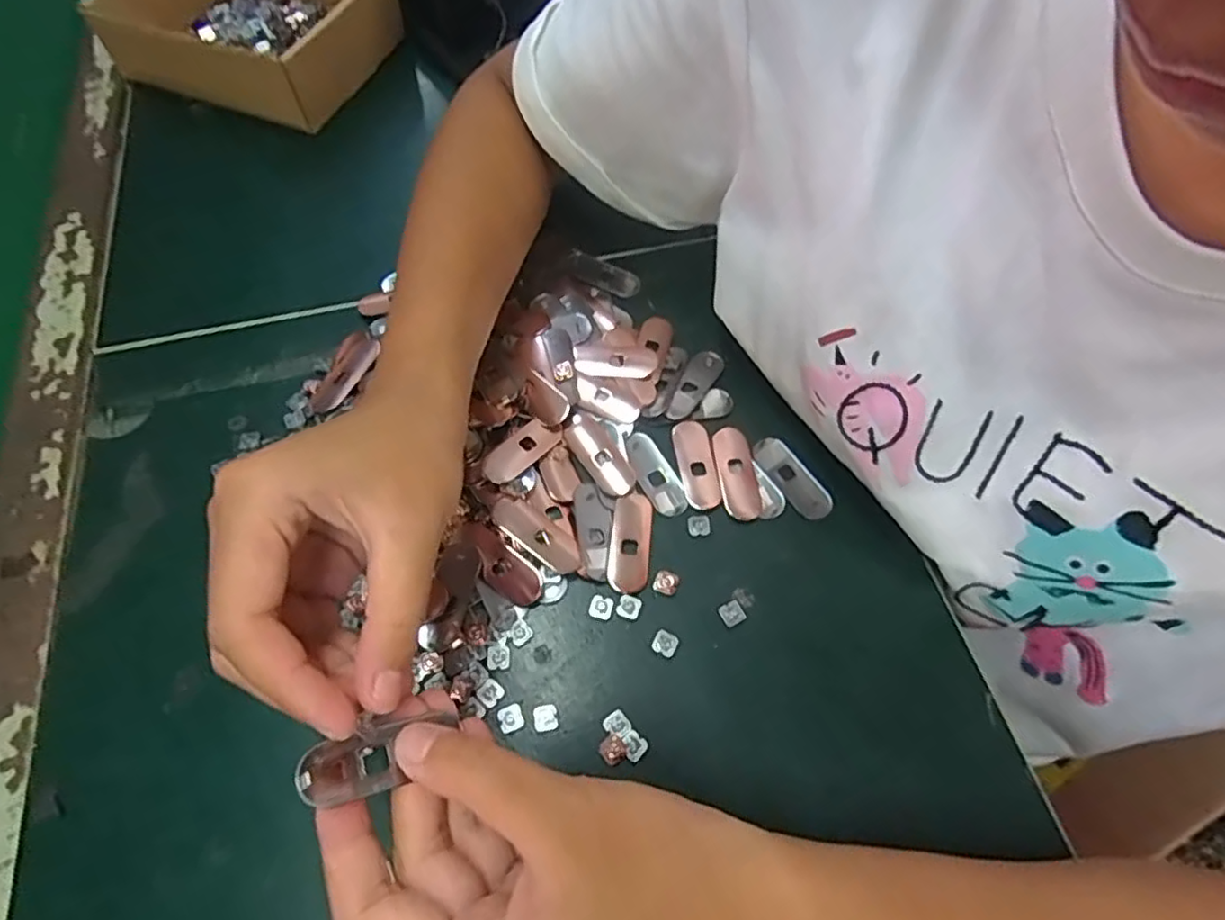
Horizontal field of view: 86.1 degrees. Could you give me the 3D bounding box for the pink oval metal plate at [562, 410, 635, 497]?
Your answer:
[{"bbox_3d":[-0.007,-0.005,0.334,0.021,0.005,0.052,-30,66,-14],"label":"pink oval metal plate"}]

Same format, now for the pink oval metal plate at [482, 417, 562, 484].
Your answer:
[{"bbox_3d":[-0.047,-0.006,0.334,0.019,0.004,0.044,45,67,5],"label":"pink oval metal plate"}]

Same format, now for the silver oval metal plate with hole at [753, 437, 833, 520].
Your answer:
[{"bbox_3d":[0.091,0.008,0.332,0.017,0.004,0.049,-38,67,2],"label":"silver oval metal plate with hole"}]

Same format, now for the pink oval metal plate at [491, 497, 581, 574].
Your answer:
[{"bbox_3d":[-0.037,0.037,0.315,0.049,0.004,0.016,35,68,12],"label":"pink oval metal plate"}]

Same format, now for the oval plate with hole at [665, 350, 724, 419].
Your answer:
[{"bbox_3d":[0.044,-0.042,0.357,0.018,0.004,0.049,30,67,15],"label":"oval plate with hole"}]

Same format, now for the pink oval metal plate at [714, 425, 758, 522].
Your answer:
[{"bbox_3d":[0.063,0.006,0.331,0.017,0.004,0.050,-5,63,-2],"label":"pink oval metal plate"}]

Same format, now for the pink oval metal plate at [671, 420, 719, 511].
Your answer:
[{"bbox_3d":[0.042,0.001,0.334,0.018,0.004,0.050,-8,63,-3],"label":"pink oval metal plate"}]

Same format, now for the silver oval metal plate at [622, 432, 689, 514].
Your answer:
[{"bbox_3d":[0.021,0.007,0.333,0.020,0.004,0.047,-29,66,-14],"label":"silver oval metal plate"}]

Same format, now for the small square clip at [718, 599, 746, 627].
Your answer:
[{"bbox_3d":[0.055,0.069,0.299,0.010,0.004,0.010,-26,65,-12],"label":"small square clip"}]

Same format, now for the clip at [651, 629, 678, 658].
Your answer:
[{"bbox_3d":[0.023,0.081,0.291,0.010,0.004,0.010,24,65,13],"label":"clip"}]

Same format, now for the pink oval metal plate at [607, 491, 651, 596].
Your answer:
[{"bbox_3d":[0.008,0.038,0.313,0.018,0.004,0.050,6,63,4],"label":"pink oval metal plate"}]

